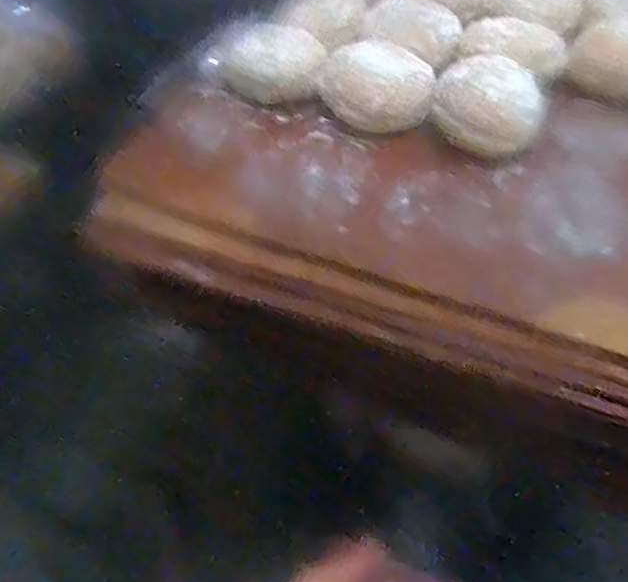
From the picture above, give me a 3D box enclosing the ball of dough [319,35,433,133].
[{"bbox_3d":[0.048,-0.157,0.460,0.085,0.046,0.064,0,51,4],"label":"ball of dough"}]

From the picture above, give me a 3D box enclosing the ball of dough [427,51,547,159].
[{"bbox_3d":[0.131,-0.140,0.446,0.078,0.049,0.087,12,53,13],"label":"ball of dough"}]

